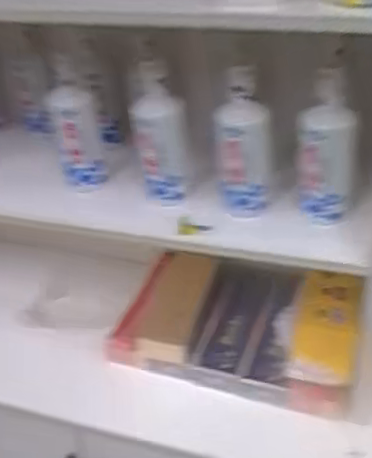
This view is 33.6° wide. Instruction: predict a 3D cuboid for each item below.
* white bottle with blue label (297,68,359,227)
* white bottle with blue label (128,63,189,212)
[{"bbox_3d":[0.201,-0.116,0.889,0.079,0.224,0.077,5,37,11],"label":"white bottle with blue label"},{"bbox_3d":[-0.040,-0.149,0.988,0.082,0.234,0.097,-4,36,-1],"label":"white bottle with blue label"}]

